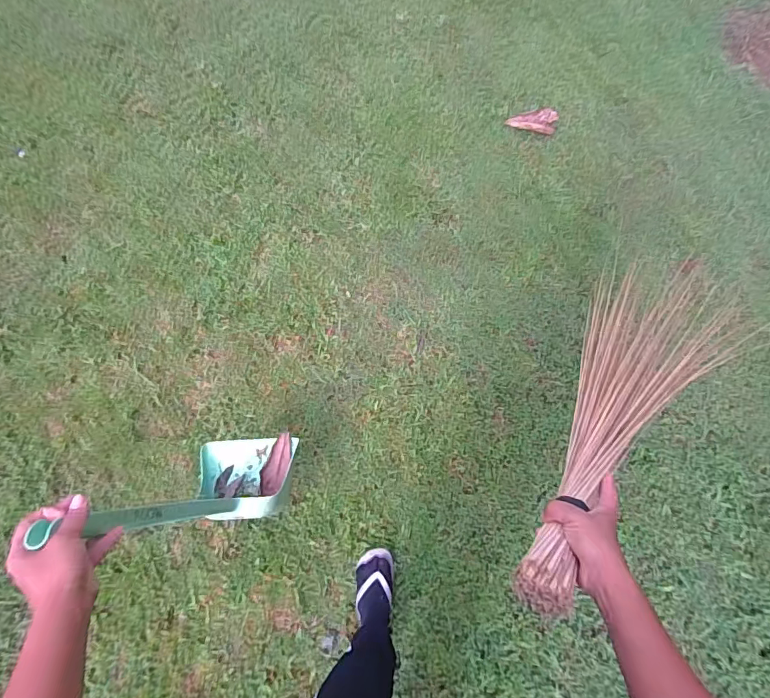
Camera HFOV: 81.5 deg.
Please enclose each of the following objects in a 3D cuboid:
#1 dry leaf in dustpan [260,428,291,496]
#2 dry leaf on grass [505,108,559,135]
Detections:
[{"bbox_3d":[-0.257,0.267,1.065,0.065,0.035,0.156,3,64,4],"label":"dry leaf in dustpan"},{"bbox_3d":[0.534,-0.832,1.621,0.177,0.039,0.090,12,70,7],"label":"dry leaf on grass"}]

